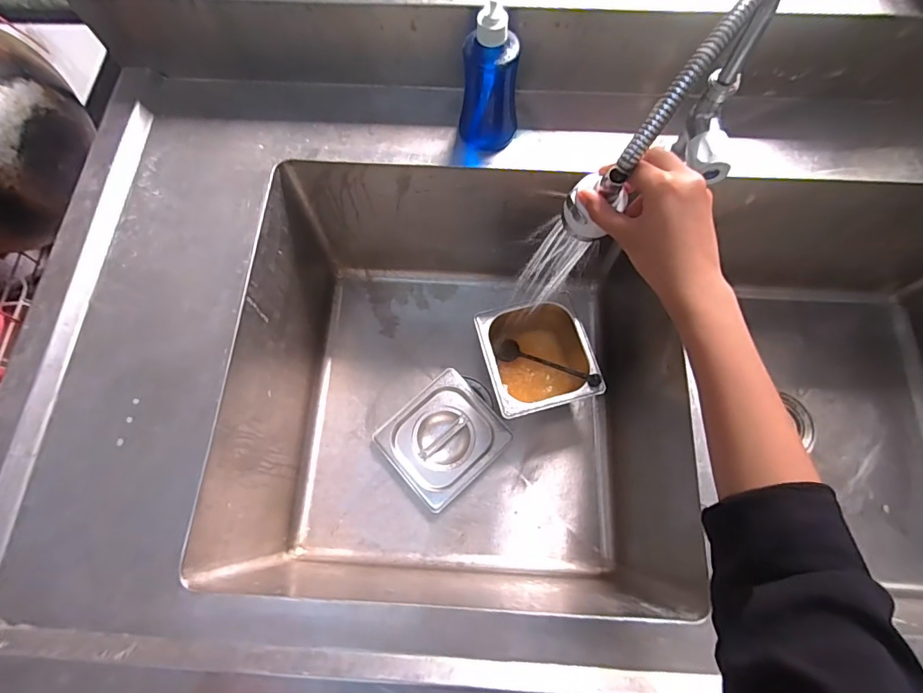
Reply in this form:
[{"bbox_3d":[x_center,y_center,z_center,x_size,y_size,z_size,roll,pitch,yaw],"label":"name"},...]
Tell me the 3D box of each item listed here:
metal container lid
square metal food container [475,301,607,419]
[{"bbox_3d":[-0.030,0.155,0.788,0.182,0.026,0.167,-41,77,-13],"label":"metal container lid"},{"bbox_3d":[0.121,0.024,0.767,0.164,0.092,0.173,-13,73,-5],"label":"square metal food container"}]

